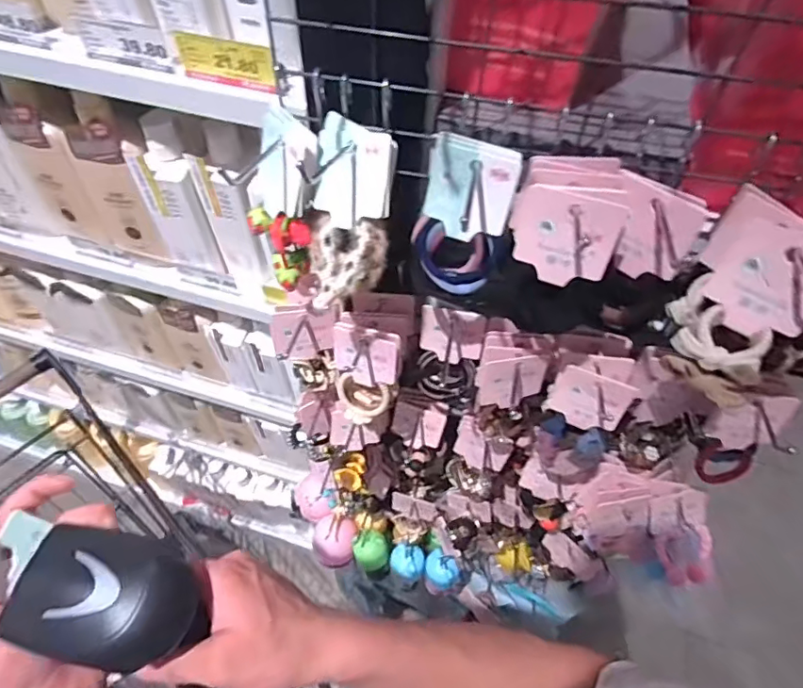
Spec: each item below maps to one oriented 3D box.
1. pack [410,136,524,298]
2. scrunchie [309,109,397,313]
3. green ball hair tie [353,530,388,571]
[{"bbox_3d":[0.040,-0.084,0.350,0.058,0.096,0.012,17,30,9],"label":"pack"},{"bbox_3d":[-0.030,-0.084,0.348,0.056,0.115,0.035,14,14,28],"label":"scrunchie"},{"bbox_3d":[-0.046,0.310,0.795,0.049,0.045,0.045,1,53,-1],"label":"green ball hair tie"}]

